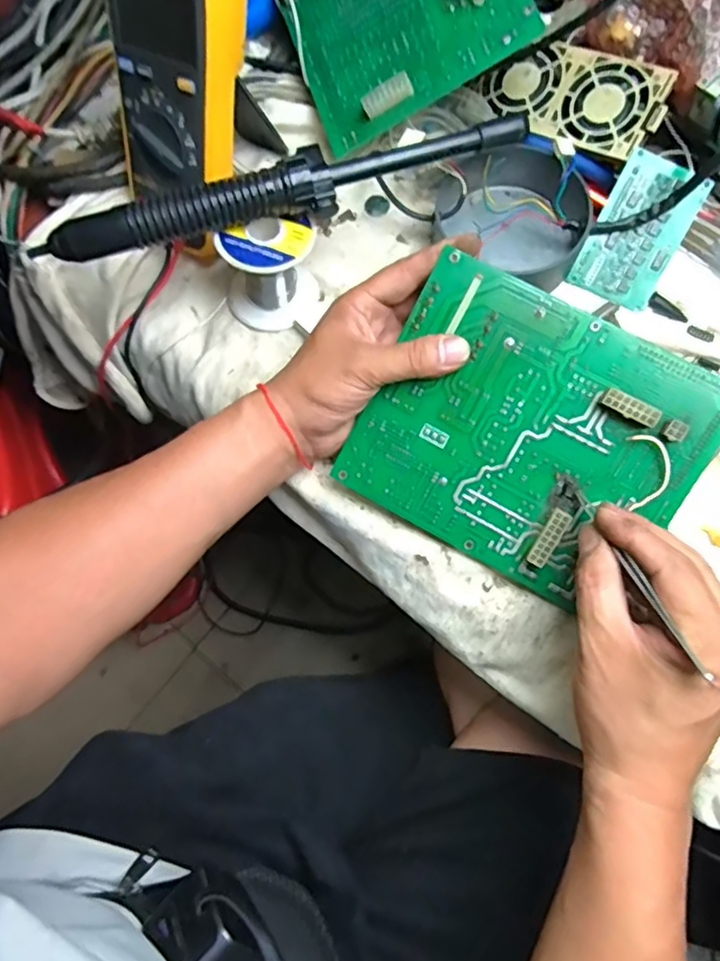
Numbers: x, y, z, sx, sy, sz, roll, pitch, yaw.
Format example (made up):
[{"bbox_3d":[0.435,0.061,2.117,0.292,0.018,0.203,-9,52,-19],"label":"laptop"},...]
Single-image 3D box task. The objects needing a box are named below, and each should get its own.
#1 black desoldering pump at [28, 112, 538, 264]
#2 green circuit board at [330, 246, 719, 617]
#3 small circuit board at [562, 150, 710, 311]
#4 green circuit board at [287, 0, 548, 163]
[{"bbox_3d":[-0.041,-0.185,0.366,0.307,0.027,0.034,-17,75,-4],"label":"black desoldering pump"},{"bbox_3d":[0.098,-0.024,0.346,0.185,0.012,0.156,29,101,8],"label":"green circuit board"},{"bbox_3d":[0.200,-0.177,0.418,0.060,0.010,0.096,26,107,0],"label":"small circuit board"},{"bbox_3d":[0.017,-0.367,0.421,0.155,0.017,0.213,-22,82,18],"label":"green circuit board"}]

